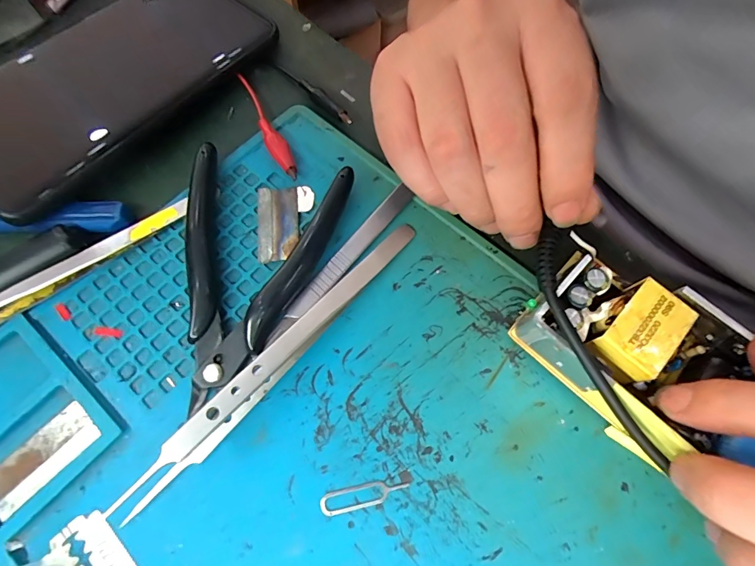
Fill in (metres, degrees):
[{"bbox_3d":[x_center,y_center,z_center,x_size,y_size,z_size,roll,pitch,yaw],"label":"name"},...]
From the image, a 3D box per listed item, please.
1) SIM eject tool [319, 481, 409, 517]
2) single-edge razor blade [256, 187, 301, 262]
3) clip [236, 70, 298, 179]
[{"bbox_3d":[-0.005,0.078,0.142,0.033,0.004,0.008,-13,69,-7],"label":"SIM eject tool"},{"bbox_3d":[-0.047,-0.029,0.181,0.019,0.004,0.038,-6,69,-4],"label":"single-edge razor blade"},{"bbox_3d":[-0.057,-0.082,0.198,0.010,0.008,0.076,-25,71,-11],"label":"clip"}]

